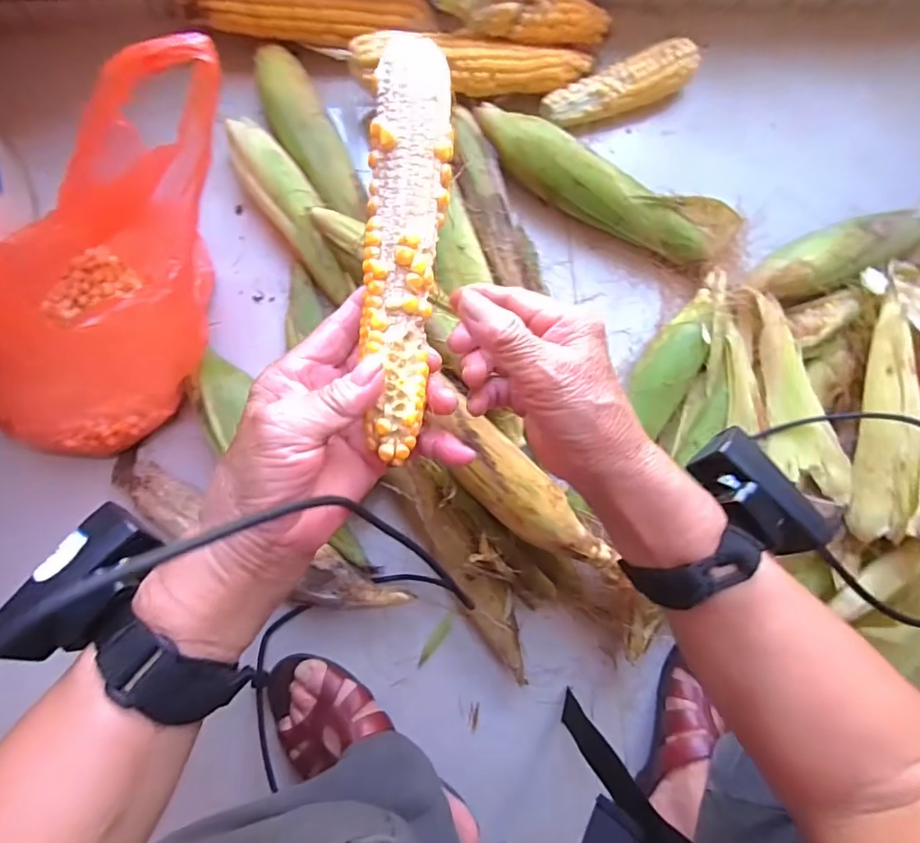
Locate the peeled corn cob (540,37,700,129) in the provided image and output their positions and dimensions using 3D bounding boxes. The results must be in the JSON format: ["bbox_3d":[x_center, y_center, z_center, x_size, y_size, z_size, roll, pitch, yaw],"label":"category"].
[{"bbox_3d":[0.149,-0.309,0.483,0.148,0.042,0.041,-26,93,-6],"label":"peeled corn cob"}]

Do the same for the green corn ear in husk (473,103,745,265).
[{"bbox_3d":[0.138,-0.211,0.473,0.260,0.062,0.063,19,87,-6],"label":"green corn ear in husk"}]

